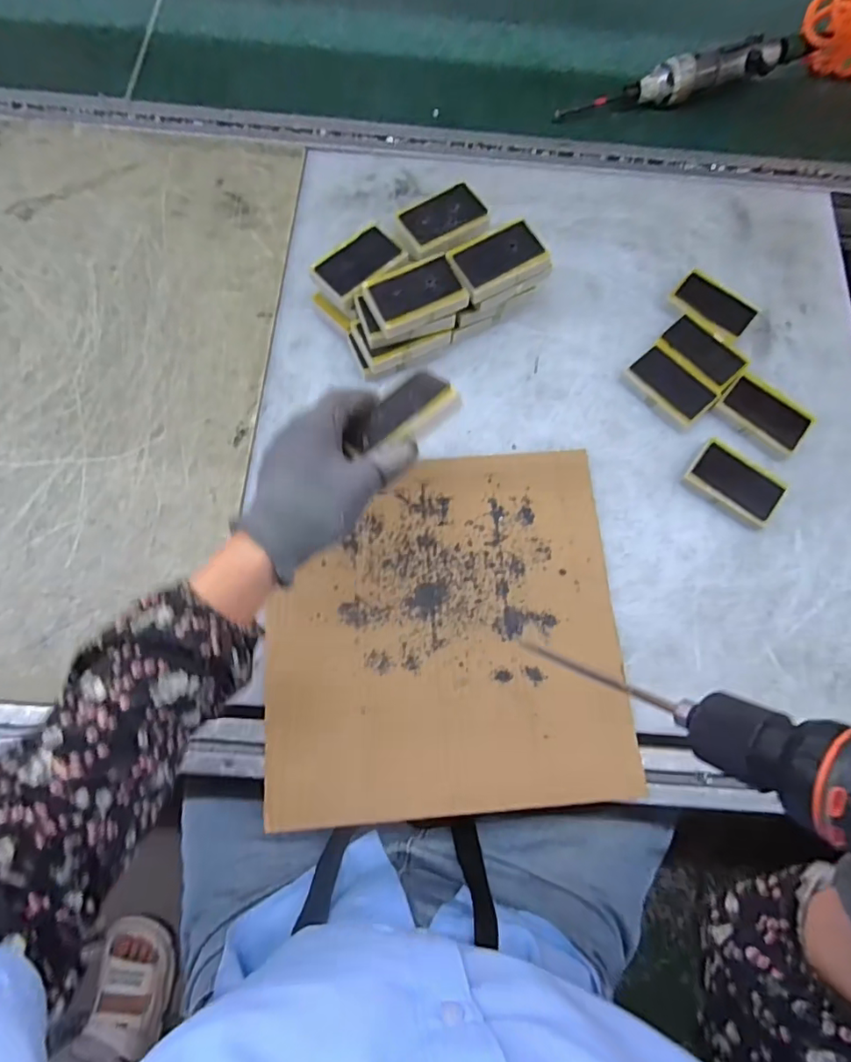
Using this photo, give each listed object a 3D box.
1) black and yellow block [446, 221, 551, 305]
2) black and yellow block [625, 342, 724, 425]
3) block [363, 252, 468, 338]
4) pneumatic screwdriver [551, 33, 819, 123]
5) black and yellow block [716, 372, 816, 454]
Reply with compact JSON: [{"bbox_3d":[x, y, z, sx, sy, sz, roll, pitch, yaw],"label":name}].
[{"bbox_3d":[0.065,-0.243,0.479,0.085,0.016,0.050,-28,77,-11],"label":"black and yellow block"},{"bbox_3d":[0.235,-0.138,0.512,0.051,0.017,0.079,-42,79,-13],"label":"black and yellow block"},{"bbox_3d":[-0.009,-0.206,0.465,0.080,0.018,0.049,-22,76,-9],"label":"block"},{"bbox_3d":[0.298,-0.514,0.609,0.308,0.047,0.039,-13,74,-6],"label":"pneumatic screwdriver"},{"bbox_3d":[0.321,-0.109,0.504,0.080,0.015,0.043,40,76,10],"label":"black and yellow block"}]

